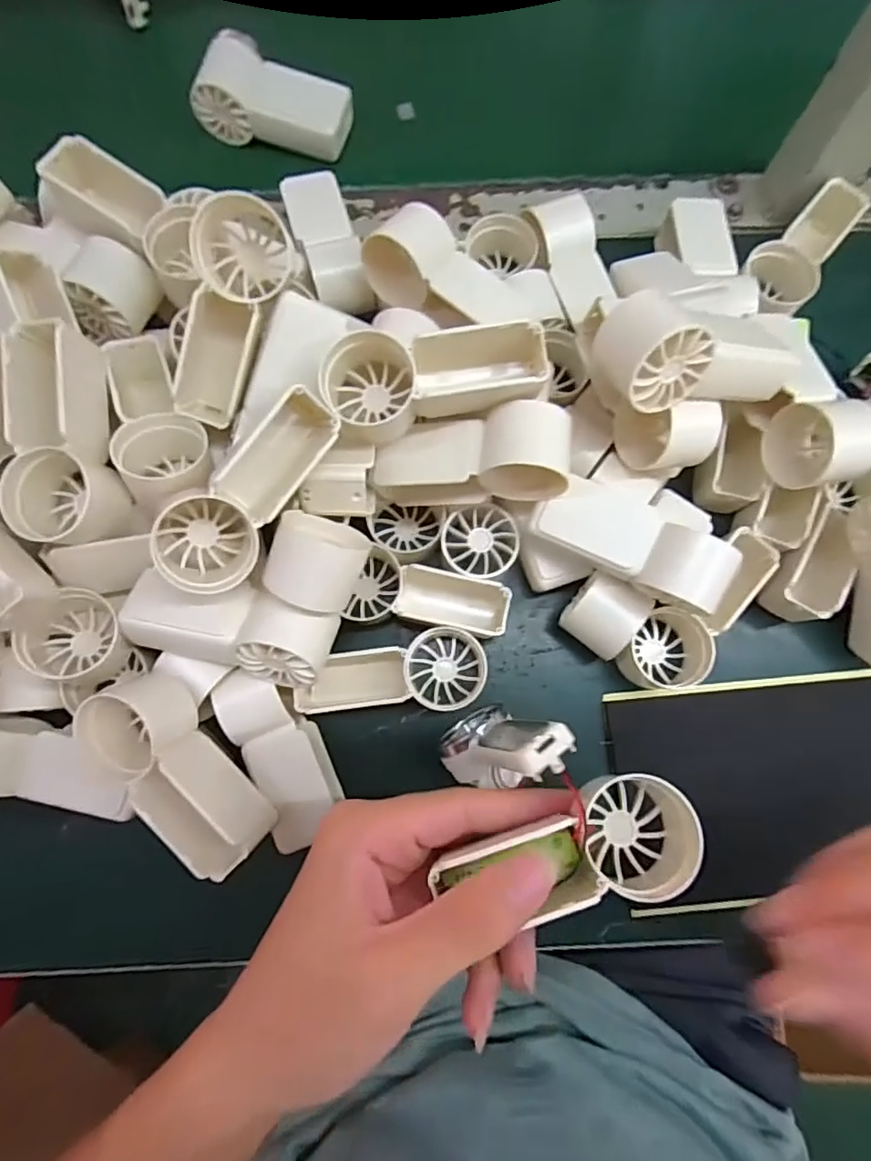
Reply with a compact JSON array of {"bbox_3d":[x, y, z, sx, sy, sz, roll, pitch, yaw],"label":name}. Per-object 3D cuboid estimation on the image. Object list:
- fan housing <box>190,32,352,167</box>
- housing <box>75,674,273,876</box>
[{"bbox_3d":[-0.103,-0.309,0.372,0.091,0.033,0.049,17,79,3],"label":"fan housing"},{"bbox_3d":[-0.114,0.085,0.254,0.038,0.035,0.090,-45,82,15],"label":"housing"}]

